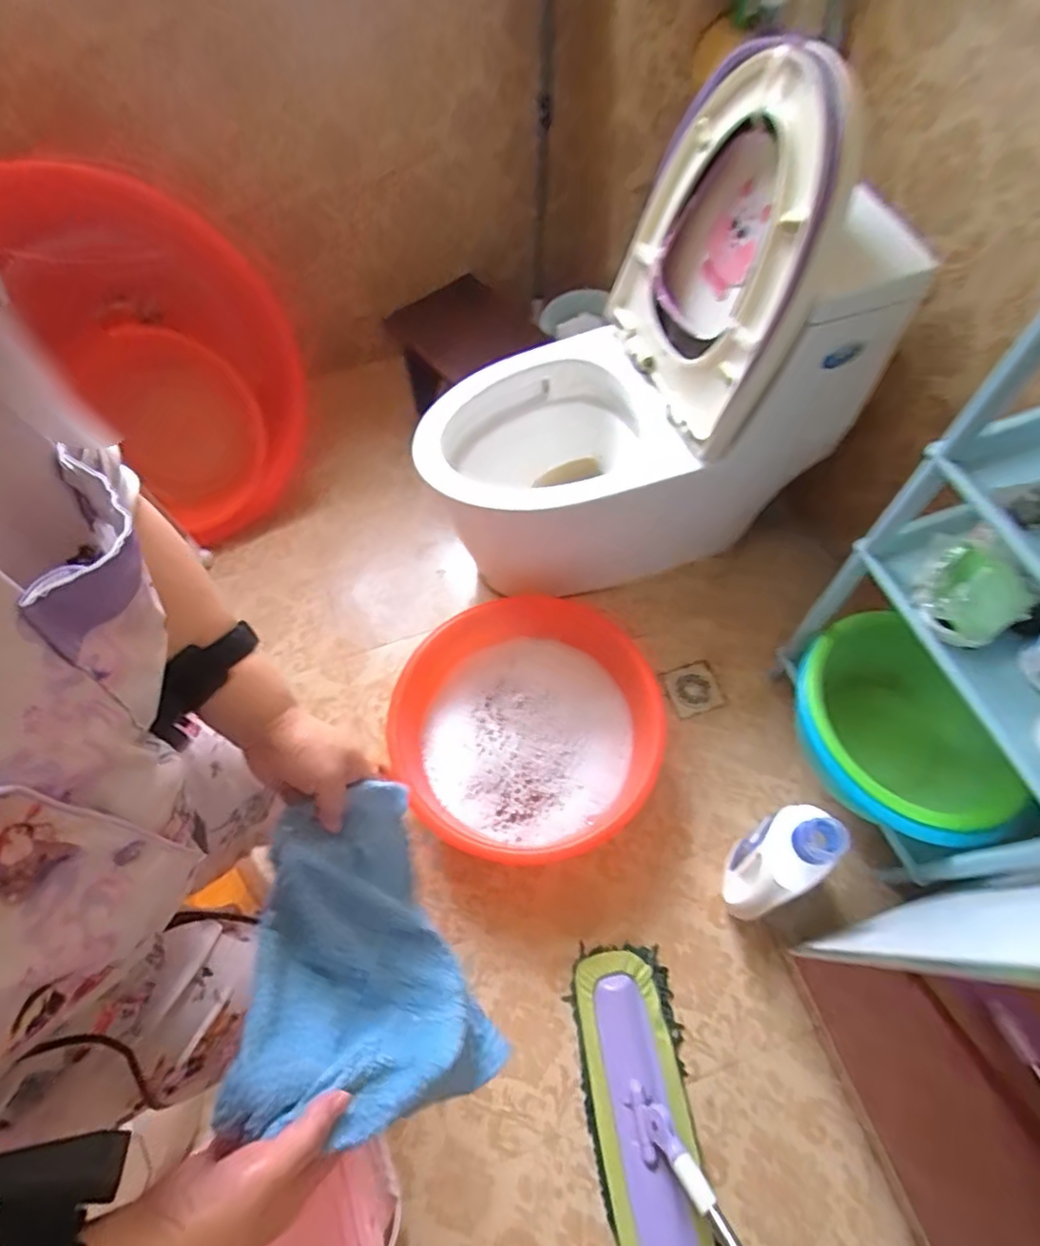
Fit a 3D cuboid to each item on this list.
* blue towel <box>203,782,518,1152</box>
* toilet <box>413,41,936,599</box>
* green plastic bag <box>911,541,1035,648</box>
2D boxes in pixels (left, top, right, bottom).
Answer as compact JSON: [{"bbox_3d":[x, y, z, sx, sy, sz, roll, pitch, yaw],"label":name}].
[{"bbox_3d":[-0.126,0.273,0.480,0.144,0.184,0.221,-22,64,-10],"label":"blue towel"},{"bbox_3d":[0.177,-0.446,1.063,0.731,0.736,0.455,-19,64,-6],"label":"toilet"},{"bbox_3d":[0.583,-0.035,0.783,0.119,0.057,0.115,-31,66,-11],"label":"green plastic bag"}]

